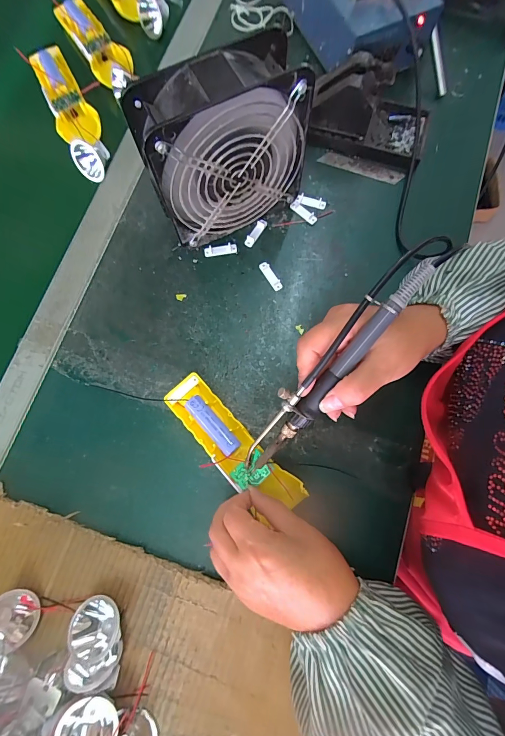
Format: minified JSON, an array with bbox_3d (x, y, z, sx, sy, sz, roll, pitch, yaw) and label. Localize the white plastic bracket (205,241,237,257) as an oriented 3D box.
[{"bbox_3d":[-0.037,-0.137,0.387,0.037,0.005,0.011,-7,76,0],"label":"white plastic bracket"}]

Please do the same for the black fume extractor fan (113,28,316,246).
[{"bbox_3d":[-0.025,-0.201,0.325,0.149,0.150,0.062,-29,77,-6],"label":"black fume extractor fan"}]

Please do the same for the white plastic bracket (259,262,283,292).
[{"bbox_3d":[0.021,-0.104,0.376,0.010,0.004,0.037,-32,77,-6],"label":"white plastic bracket"}]

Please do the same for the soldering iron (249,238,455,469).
[{"bbox_3d":[0.059,-0.002,0.251,0.028,0.029,0.215,39,108,10],"label":"soldering iron"}]

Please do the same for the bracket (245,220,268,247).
[{"bbox_3d":[0.004,-0.158,0.390,0.013,0.006,0.035,32,79,9],"label":"bracket"}]

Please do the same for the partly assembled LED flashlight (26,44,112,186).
[{"bbox_3d":[-0.228,-0.337,0.425,0.060,0.028,0.215,-24,77,-4],"label":"partly assembled LED flashlight"}]

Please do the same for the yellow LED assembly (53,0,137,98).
[{"bbox_3d":[-0.209,-0.438,0.448,0.051,0.023,0.181,-30,77,-6],"label":"yellow LED assembly"}]

